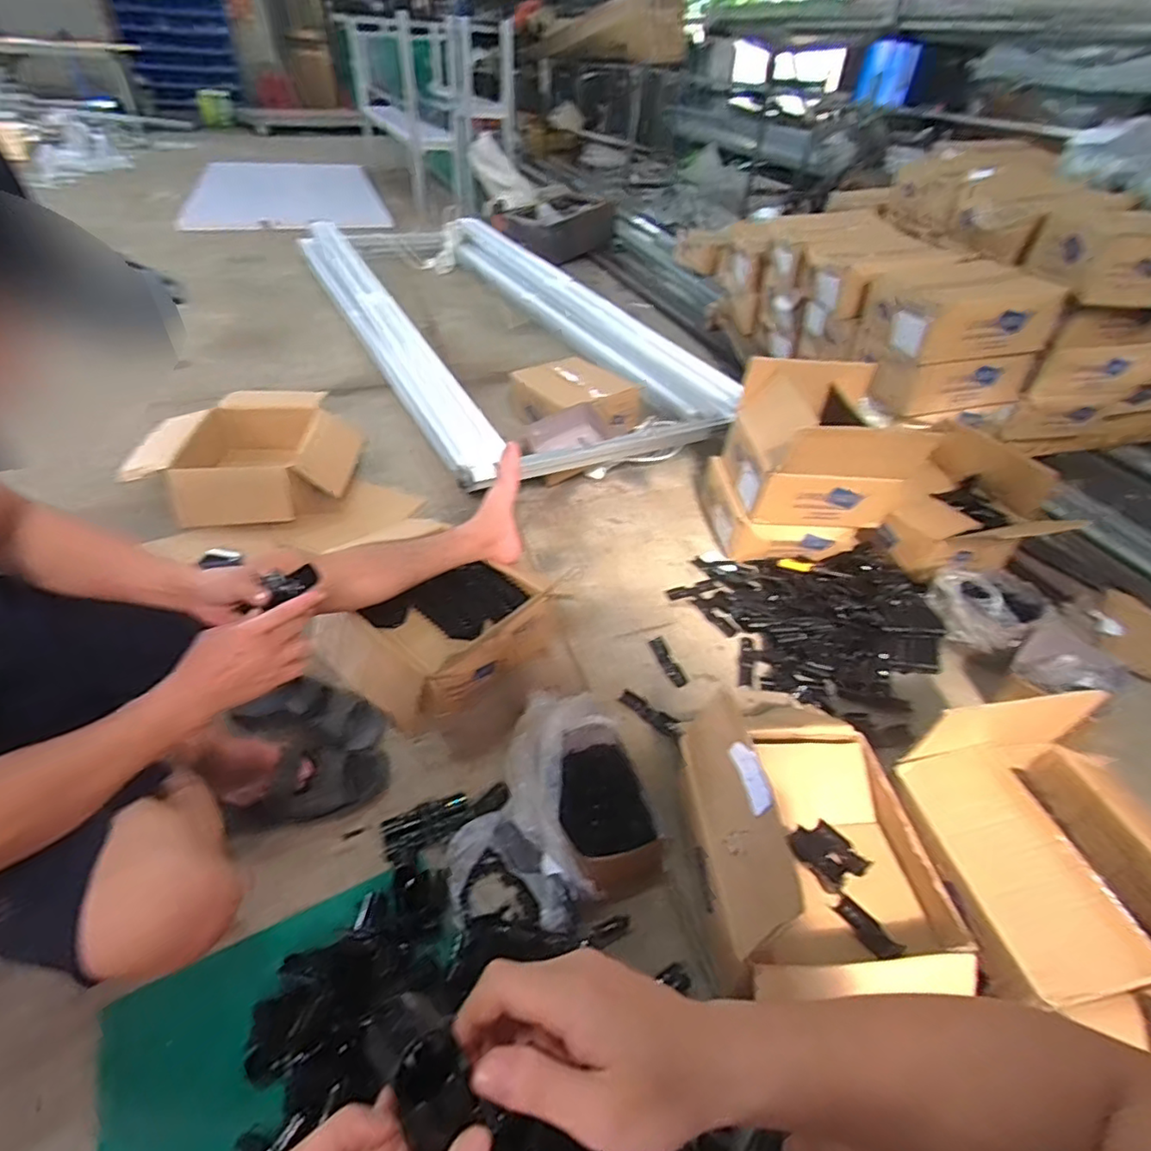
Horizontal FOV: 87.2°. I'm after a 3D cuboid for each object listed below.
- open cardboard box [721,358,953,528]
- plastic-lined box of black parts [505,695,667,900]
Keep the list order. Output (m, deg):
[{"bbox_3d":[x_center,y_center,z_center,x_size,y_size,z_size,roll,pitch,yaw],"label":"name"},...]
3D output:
[{"bbox_3d":[0.566,-0.291,1.420,0.355,0.305,0.310,1,41,-3],"label":"open cardboard box"},{"bbox_3d":[-0.003,0.322,0.929,0.202,0.119,0.317,-17,45,-23],"label":"plastic-lined box of black parts"}]

